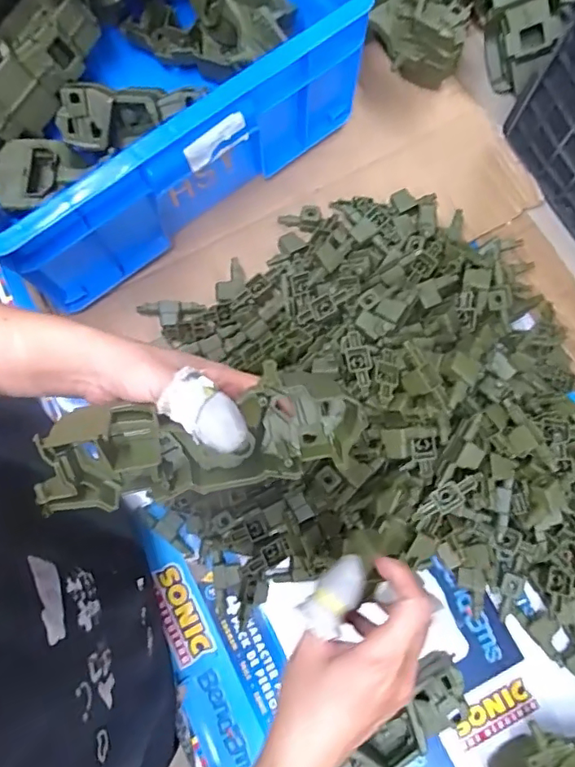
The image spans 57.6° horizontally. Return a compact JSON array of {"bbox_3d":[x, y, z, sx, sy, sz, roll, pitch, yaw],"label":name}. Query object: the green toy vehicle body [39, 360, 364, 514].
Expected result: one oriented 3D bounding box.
[{"bbox_3d":[-0.049,0.034,0.306,0.184,0.065,0.056,-10,78,-10],"label":"green toy vehicle body"}]

